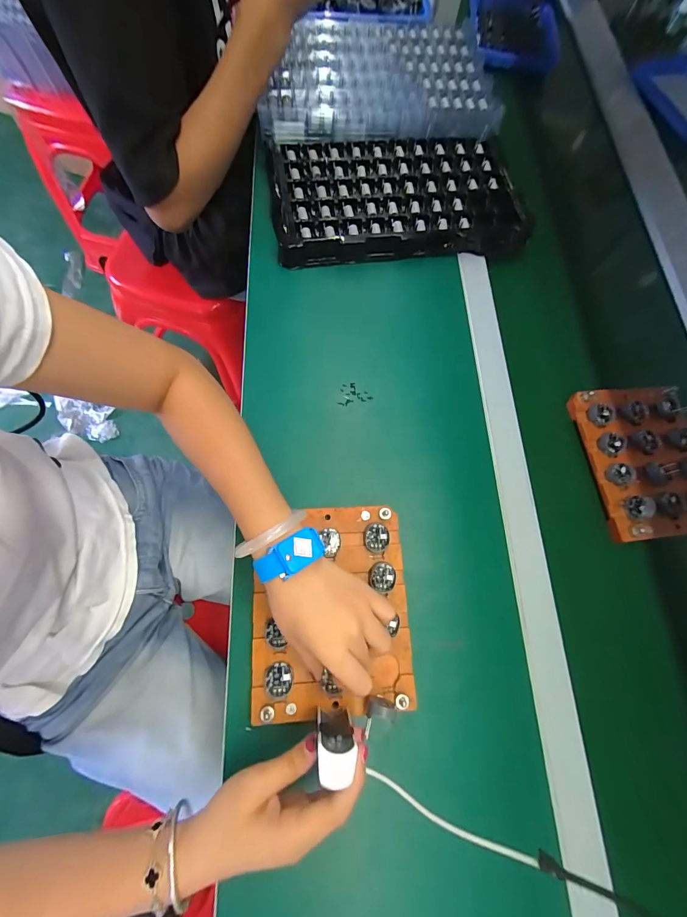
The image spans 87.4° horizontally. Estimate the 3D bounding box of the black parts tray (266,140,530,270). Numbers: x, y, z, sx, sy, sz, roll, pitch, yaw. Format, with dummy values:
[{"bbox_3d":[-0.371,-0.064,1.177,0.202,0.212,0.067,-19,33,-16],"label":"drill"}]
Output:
[{"bbox_3d":[0.077,-0.384,0.534,0.361,0.040,0.220,-2,70,-5],"label":"black parts tray"}]

